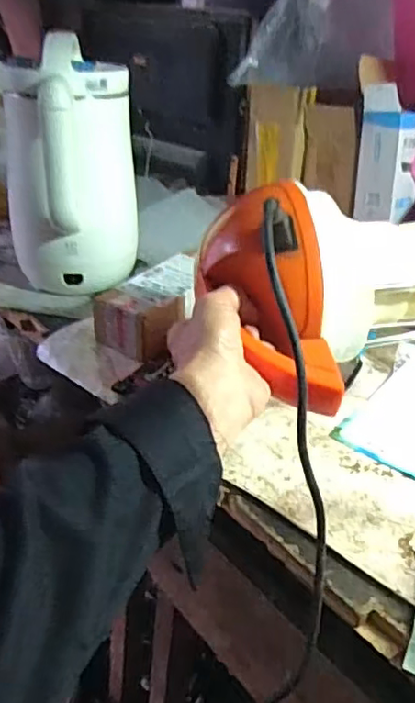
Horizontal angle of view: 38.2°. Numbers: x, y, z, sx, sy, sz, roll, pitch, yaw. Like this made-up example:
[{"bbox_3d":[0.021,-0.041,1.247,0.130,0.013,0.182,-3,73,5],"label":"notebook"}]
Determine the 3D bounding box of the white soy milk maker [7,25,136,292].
[{"bbox_3d":[-0.161,-0.213,0.772,0.147,0.288,0.134,-16,38,-33],"label":"white soy milk maker"}]

